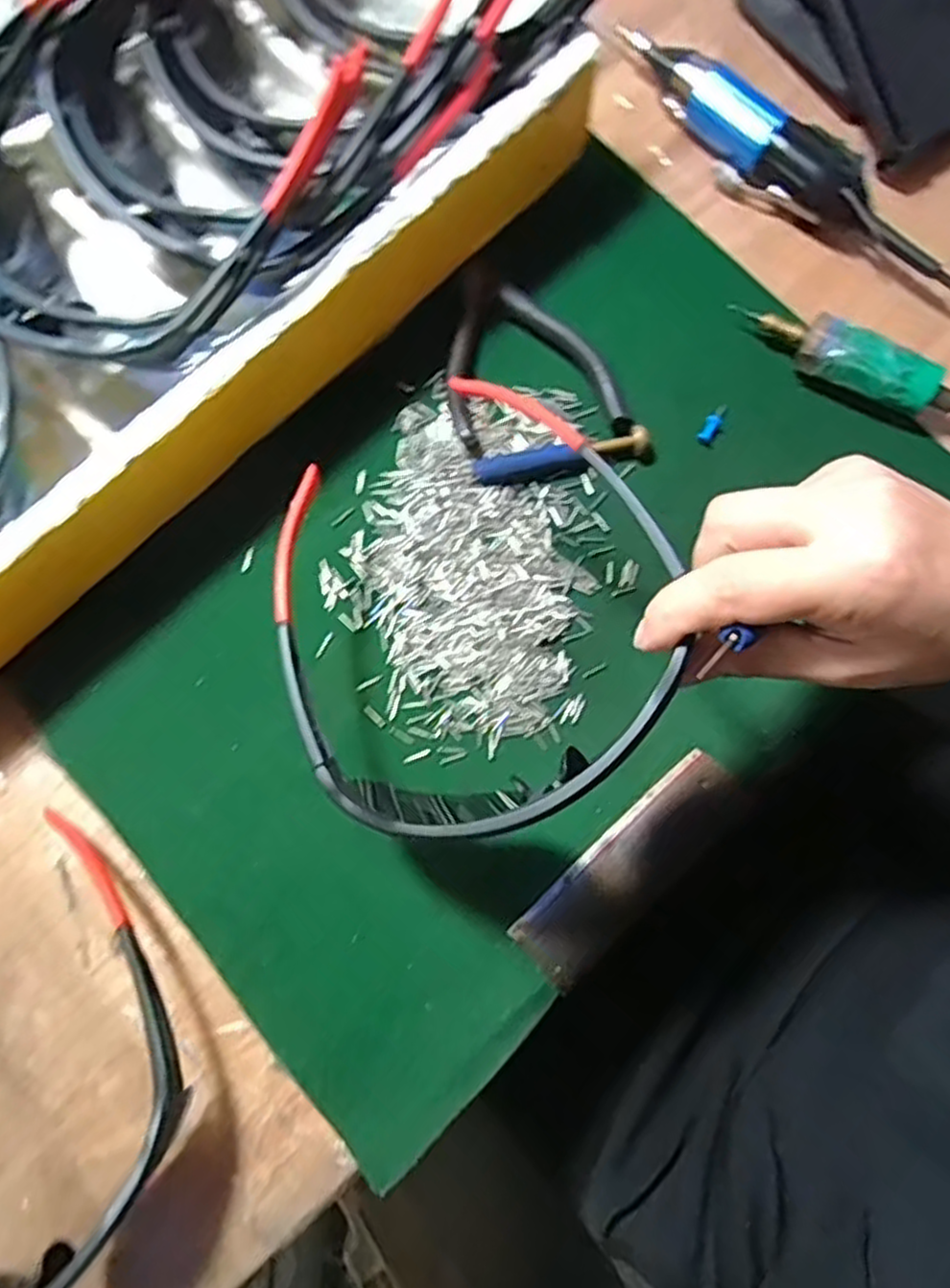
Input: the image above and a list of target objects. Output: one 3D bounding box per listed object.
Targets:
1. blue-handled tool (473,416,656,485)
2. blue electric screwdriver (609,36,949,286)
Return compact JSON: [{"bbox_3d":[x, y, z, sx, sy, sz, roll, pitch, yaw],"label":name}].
[{"bbox_3d":[0.044,-0.096,0.370,0.087,0.012,0.020,-8,77,-2],"label":"blue-handled tool"},{"bbox_3d":[0.161,-0.268,0.407,0.209,0.031,0.026,44,80,8],"label":"blue electric screwdriver"}]

